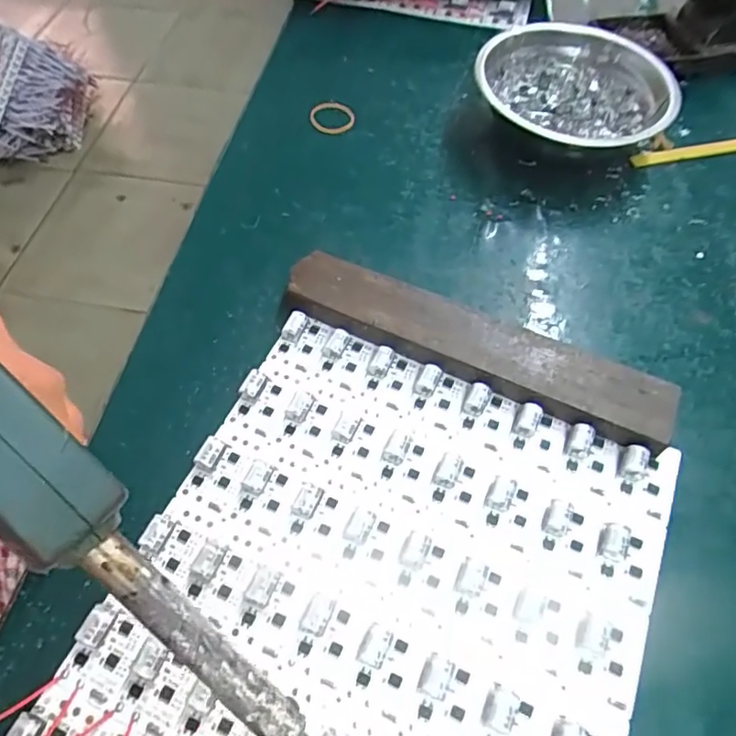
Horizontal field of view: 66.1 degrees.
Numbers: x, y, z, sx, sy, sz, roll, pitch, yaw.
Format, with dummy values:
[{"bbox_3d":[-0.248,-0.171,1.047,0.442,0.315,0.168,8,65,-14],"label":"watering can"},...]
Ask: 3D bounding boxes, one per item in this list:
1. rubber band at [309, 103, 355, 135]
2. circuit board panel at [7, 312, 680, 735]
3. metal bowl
[{"bbox_3d":[-0.024,-0.173,0.392,0.029,0.006,0.030,0,59,0],"label":"rubber band"},{"bbox_3d":[0.003,0.096,0.226,0.199,0.013,0.224,22,61,12],"label":"circuit board panel"},{"bbox_3d":[0.134,-0.177,0.373,0.118,0.044,0.118,0,59,0],"label":"metal bowl"}]

